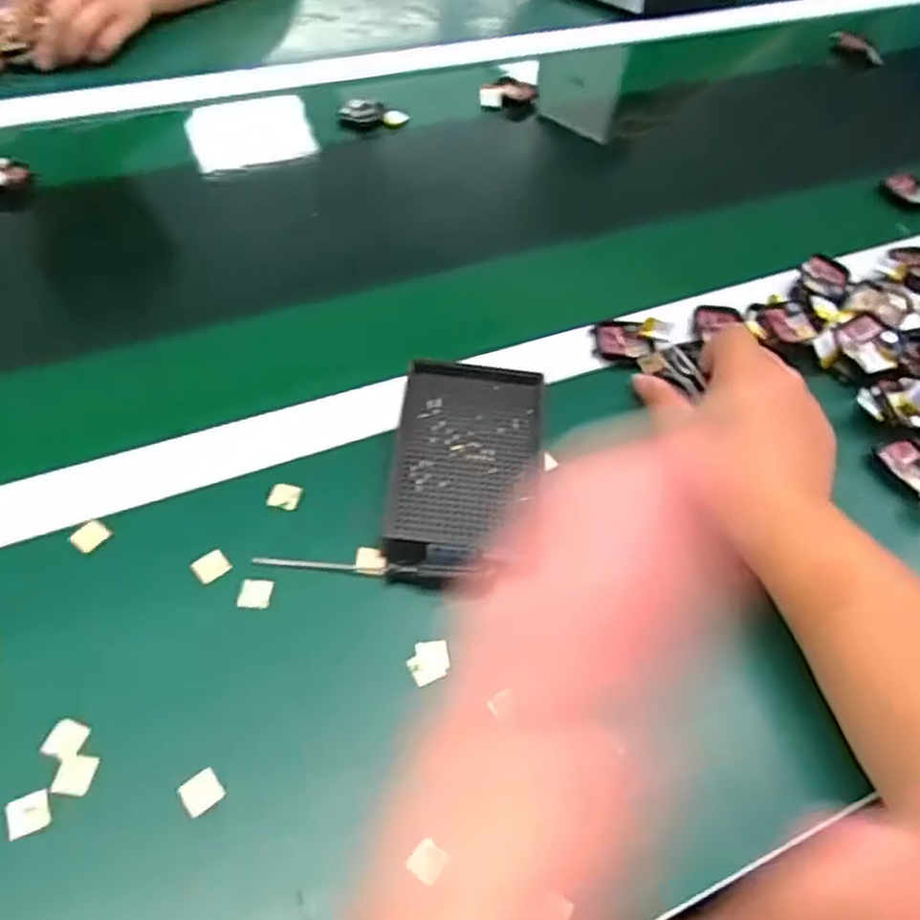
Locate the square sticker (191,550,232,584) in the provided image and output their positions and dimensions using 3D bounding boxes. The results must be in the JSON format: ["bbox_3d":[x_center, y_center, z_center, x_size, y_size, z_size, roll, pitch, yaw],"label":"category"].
[{"bbox_3d":[-0.137,0.058,0.414,0.018,0.004,0.016,-32,61,-27],"label":"square sticker"}]

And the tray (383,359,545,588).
[{"bbox_3d":[0.004,0.003,0.454,0.087,0.021,0.155,7,51,0],"label":"tray"}]

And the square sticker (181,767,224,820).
[{"bbox_3d":[-0.119,0.152,0.344,0.017,0.004,0.016,-30,60,-26],"label":"square sticker"}]

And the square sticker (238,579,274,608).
[{"bbox_3d":[-0.110,0.071,0.405,0.017,0.004,0.017,7,51,-1],"label":"square sticker"}]

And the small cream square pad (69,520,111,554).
[{"bbox_3d":[-0.207,0.042,0.420,0.016,0.004,0.017,38,56,11],"label":"small cream square pad"}]

